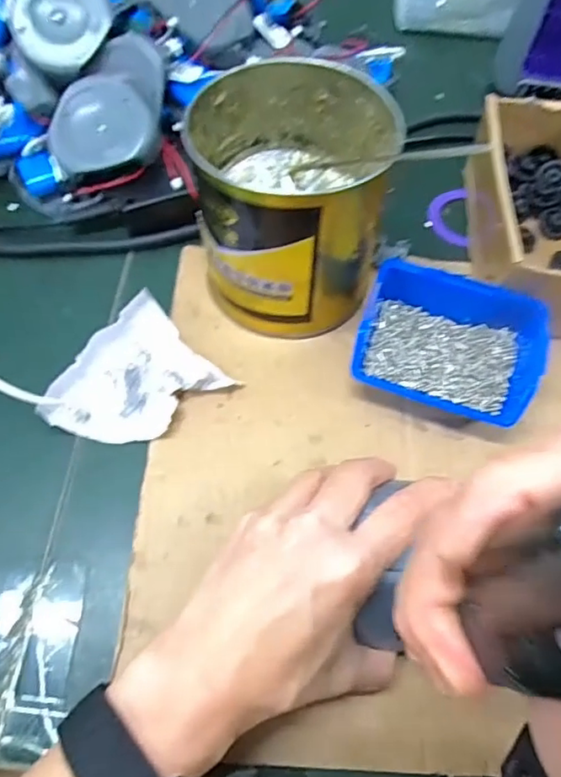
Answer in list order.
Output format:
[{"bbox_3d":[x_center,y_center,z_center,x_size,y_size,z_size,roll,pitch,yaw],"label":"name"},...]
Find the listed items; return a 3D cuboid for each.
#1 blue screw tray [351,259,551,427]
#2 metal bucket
[{"bbox_3d":[0.107,-0.027,0.371,0.111,0.041,0.084,18,65,7],"label":"blue screw tray"},{"bbox_3d":[0.008,-0.120,0.371,0.120,0.108,0.130,10,64,4],"label":"metal bucket"}]

